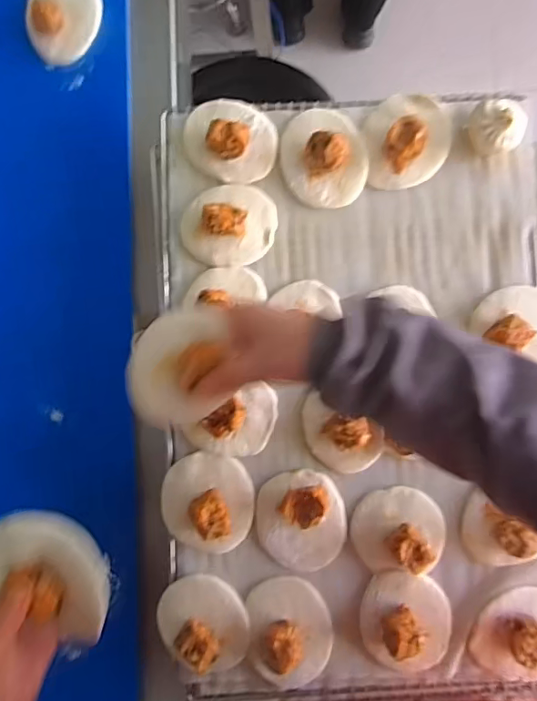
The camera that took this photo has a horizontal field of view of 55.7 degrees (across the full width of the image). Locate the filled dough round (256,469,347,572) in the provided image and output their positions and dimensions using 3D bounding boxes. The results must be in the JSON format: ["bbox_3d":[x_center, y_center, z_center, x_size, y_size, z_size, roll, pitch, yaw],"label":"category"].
[{"bbox_3d":[0.033,0.173,0.503,0.089,0.034,0.099,-4,87,1],"label":"filled dough round"}]

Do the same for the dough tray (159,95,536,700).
[{"bbox_3d":[0.098,0.045,0.516,0.412,0.047,0.622,-1,87,2],"label":"dough tray"}]

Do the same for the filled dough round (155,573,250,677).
[{"bbox_3d":[-0.065,0.276,0.497,0.086,0.040,0.098,-27,87,0],"label":"filled dough round"}]

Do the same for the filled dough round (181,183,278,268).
[{"bbox_3d":[-0.042,-0.132,0.523,0.098,0.036,0.085,-2,87,2],"label":"filled dough round"}]

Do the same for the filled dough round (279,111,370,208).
[{"bbox_3d":[0.058,-0.206,0.528,0.085,0.032,0.106,-17,87,1],"label":"filled dough round"}]

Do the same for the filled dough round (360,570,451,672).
[{"bbox_3d":[0.137,0.269,0.494,0.086,0.034,0.097,-7,87,1],"label":"filled dough round"}]

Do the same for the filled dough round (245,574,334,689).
[{"bbox_3d":[0.021,0.283,0.497,0.080,0.035,0.103,-4,87,1],"label":"filled dough round"}]

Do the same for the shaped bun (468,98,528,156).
[{"bbox_3d":[0.230,-0.226,0.516,0.054,0.032,0.050,0,87,2],"label":"shaped bun"}]

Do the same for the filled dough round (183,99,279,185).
[{"bbox_3d":[-0.040,-0.223,0.529,0.099,0.033,0.082,24,88,3],"label":"filled dough round"}]

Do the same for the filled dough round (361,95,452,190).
[{"bbox_3d":[0.147,-0.223,0.526,0.089,0.032,0.099,-7,87,1],"label":"filled dough round"}]

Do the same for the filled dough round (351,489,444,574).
[{"bbox_3d":[0.131,0.181,0.500,0.093,0.037,0.082,-1,87,2],"label":"filled dough round"}]

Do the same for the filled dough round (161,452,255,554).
[{"bbox_3d":[-0.063,0.154,0.506,0.093,0.036,0.097,0,87,2],"label":"filled dough round"}]

